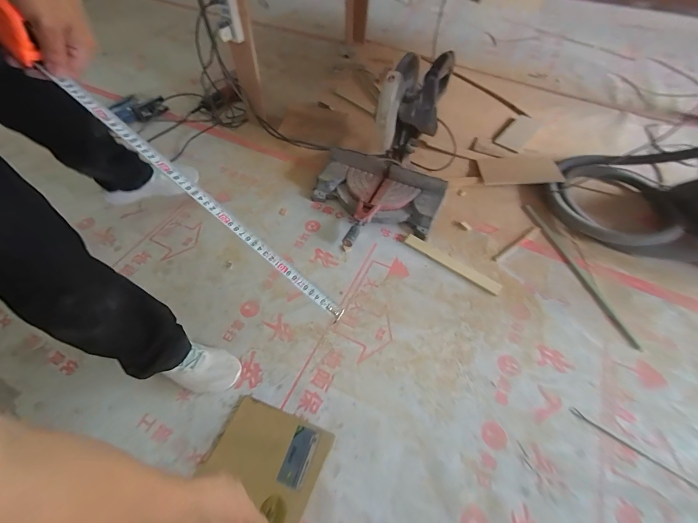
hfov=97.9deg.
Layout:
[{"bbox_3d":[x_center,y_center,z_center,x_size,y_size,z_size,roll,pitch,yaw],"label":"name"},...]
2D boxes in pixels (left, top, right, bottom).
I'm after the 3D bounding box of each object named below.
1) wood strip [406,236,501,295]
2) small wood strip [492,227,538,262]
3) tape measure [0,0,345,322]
[{"bbox_3d":[0.322,0.004,0.959,0.320,0.017,0.040,32,62,18],"label":"wood strip"},{"bbox_3d":[0.560,-0.063,1.013,0.235,0.016,0.022,-32,63,-20],"label":"small wood strip"},{"bbox_3d":[-0.211,-0.103,0.380,0.534,0.057,0.026,42,62,-7],"label":"tape measure"}]

